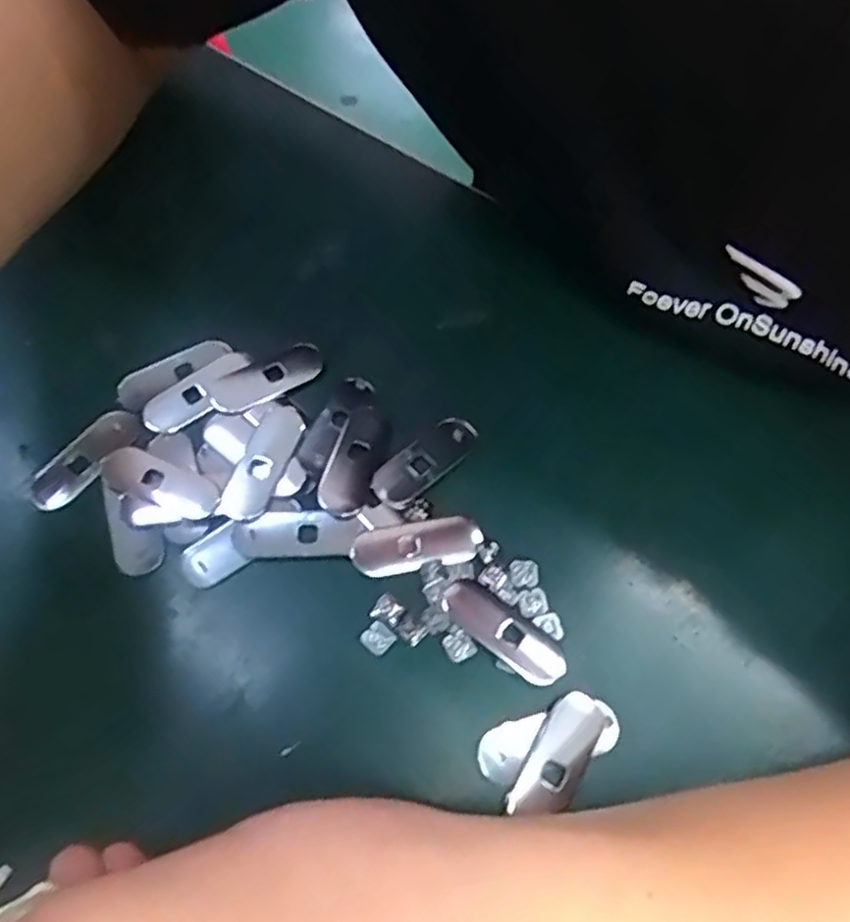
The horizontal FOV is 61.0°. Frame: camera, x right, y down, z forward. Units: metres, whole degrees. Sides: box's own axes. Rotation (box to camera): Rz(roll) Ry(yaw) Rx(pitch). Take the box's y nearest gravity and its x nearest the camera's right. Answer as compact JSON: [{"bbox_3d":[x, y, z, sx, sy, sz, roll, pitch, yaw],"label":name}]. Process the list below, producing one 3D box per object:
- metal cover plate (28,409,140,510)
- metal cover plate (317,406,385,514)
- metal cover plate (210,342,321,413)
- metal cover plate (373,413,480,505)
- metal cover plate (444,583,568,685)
[{"bbox_3d":[-0.138,-0.002,0.292,0.020,0.004,0.049,40,70,15],"label":"metal cover plate"},{"bbox_3d":[-0.029,-0.002,0.296,0.019,0.004,0.049,13,66,4],"label":"metal cover plate"},{"bbox_3d":[-0.068,-0.036,0.313,0.050,0.005,0.020,-31,71,-15],"label":"metal cover plate"},{"bbox_3d":[0.000,0.000,0.300,0.049,0.004,0.020,-40,73,-18],"label":"metal cover plate"},{"bbox_3d":[0.029,0.063,0.269,0.050,0.004,0.018,37,70,13],"label":"metal cover plate"}]

